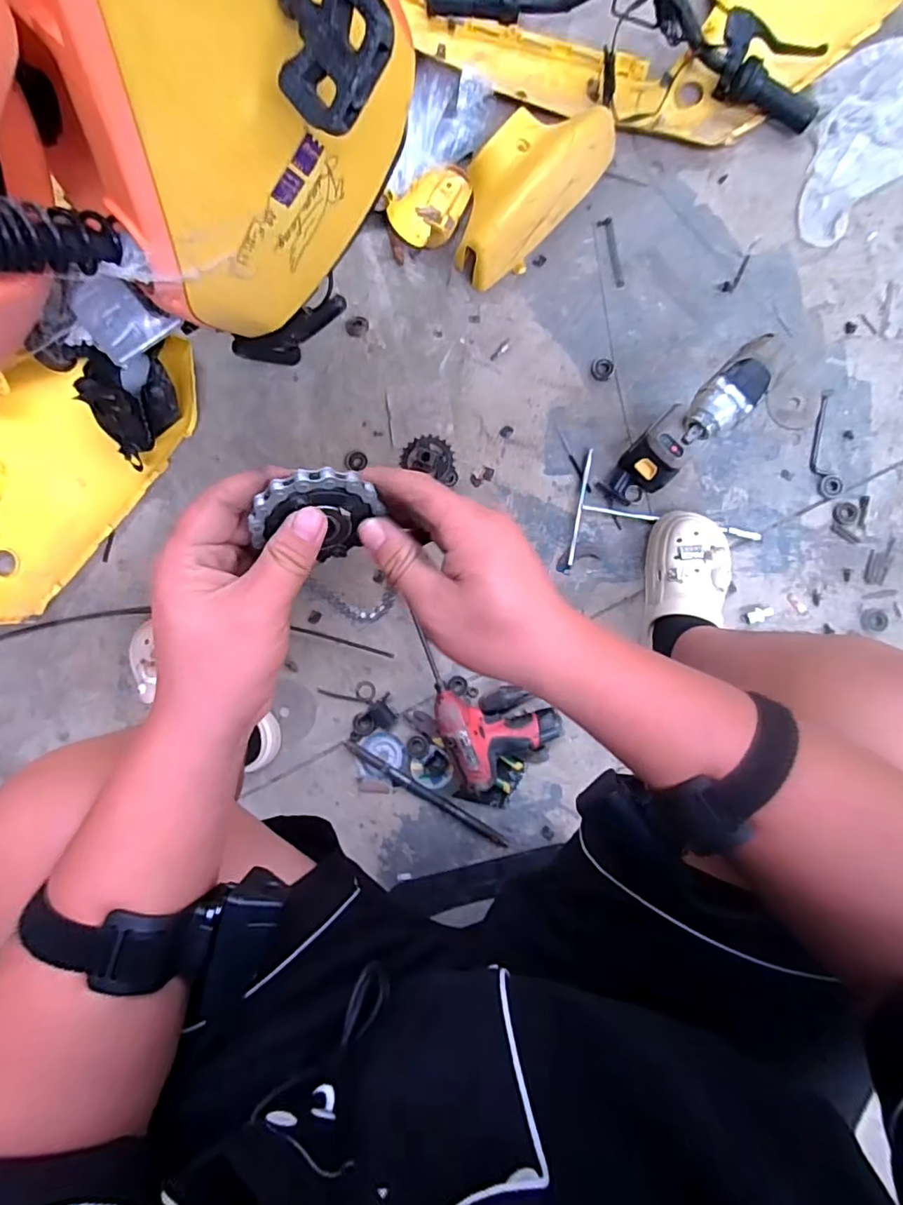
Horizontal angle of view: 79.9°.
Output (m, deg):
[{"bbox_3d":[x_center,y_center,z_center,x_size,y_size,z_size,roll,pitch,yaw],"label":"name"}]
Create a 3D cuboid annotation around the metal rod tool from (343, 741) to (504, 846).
[{"bbox_3d":[-0.039,0.299,0.839,0.293,0.012,0.017,33,88,2],"label":"metal rod tool"}]

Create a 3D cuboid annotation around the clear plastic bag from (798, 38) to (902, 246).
[{"bbox_3d":[0.645,-0.741,0.858,0.309,0.044,0.202,-44,87,-1],"label":"clear plastic bag"}]

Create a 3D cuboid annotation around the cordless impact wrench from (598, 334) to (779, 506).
[{"bbox_3d":[0.316,-0.225,0.741,0.170,0.277,0.075,-44,87,-1],"label":"cordless impact wrench"}]

